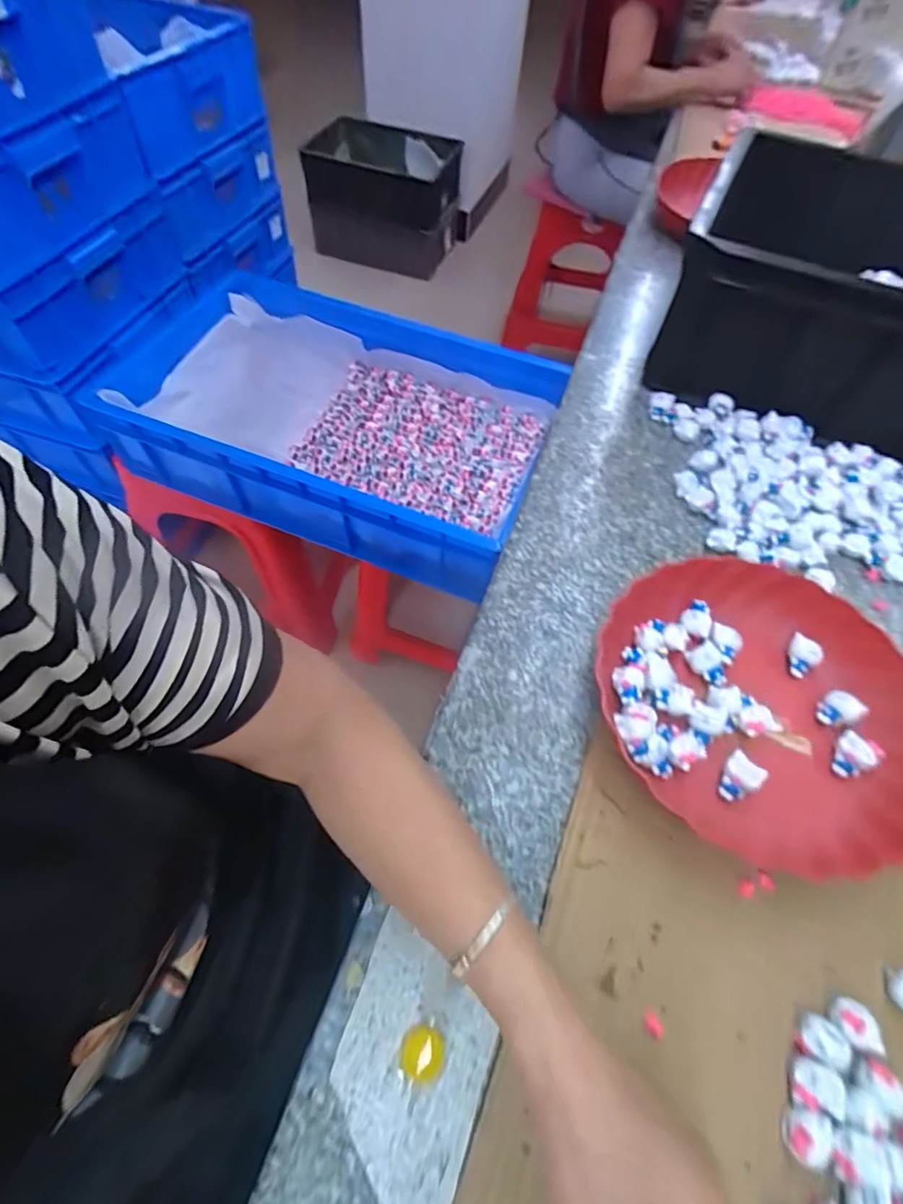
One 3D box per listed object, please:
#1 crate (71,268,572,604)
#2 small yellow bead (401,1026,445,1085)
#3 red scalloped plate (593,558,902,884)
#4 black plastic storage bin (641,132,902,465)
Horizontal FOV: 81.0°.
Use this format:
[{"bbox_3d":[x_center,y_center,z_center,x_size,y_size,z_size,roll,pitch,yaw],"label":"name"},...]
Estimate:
[{"bbox_3d":[-0.180,-0.304,0.873,0.659,0.133,0.416,21,60,9],"label":"crate"},{"bbox_3d":[-0.017,0.263,0.307,0.025,0.009,0.025,2,59,-3],"label":"small yellow bead"},{"bbox_3d":[0.237,0.073,0.413,0.234,0.048,0.225,2,59,-3],"label":"red scalloped plate"},{"bbox_3d":[0.526,-0.324,0.596,0.502,0.163,0.331,28,61,13],"label":"black plastic storage bin"}]

